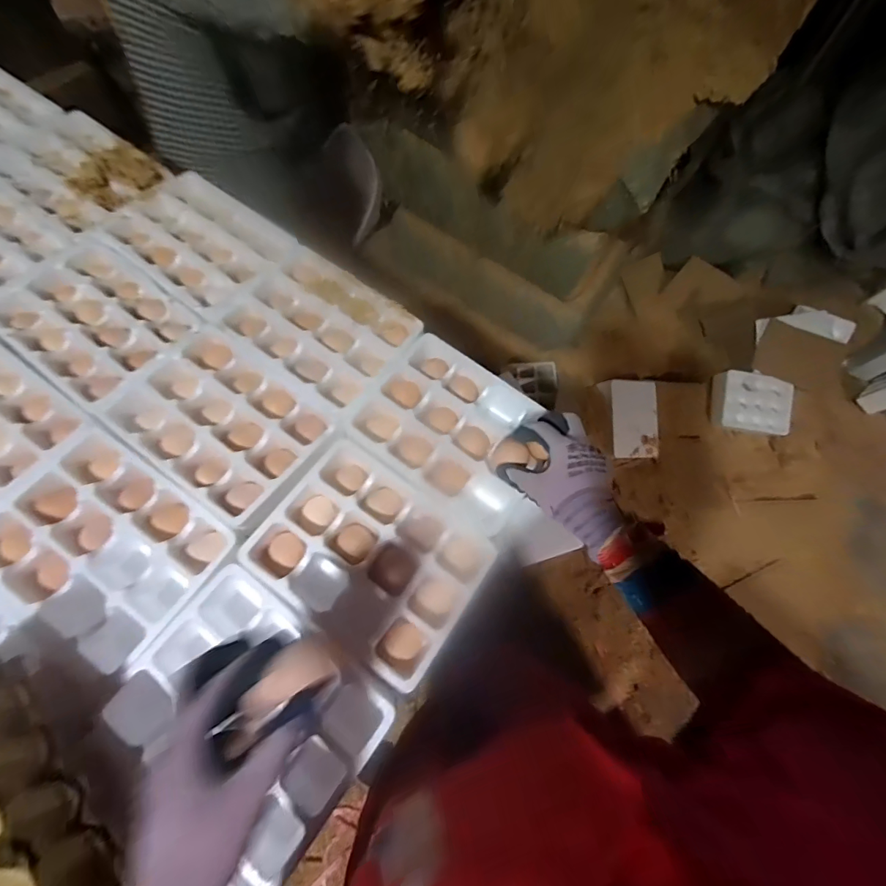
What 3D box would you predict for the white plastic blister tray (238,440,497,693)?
[{"bbox_3d":[-0.082,0.132,0.518,0.237,0.062,0.185,34,69,8],"label":"white plastic blister tray"}]

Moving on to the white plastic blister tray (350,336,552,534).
[{"bbox_3d":[0.022,-0.023,0.584,0.230,0.041,0.198,34,69,11],"label":"white plastic blister tray"}]

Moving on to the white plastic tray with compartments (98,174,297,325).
[{"bbox_3d":[-0.363,-0.308,0.662,0.241,0.029,0.177,40,70,10],"label":"white plastic tray with compartments"}]

